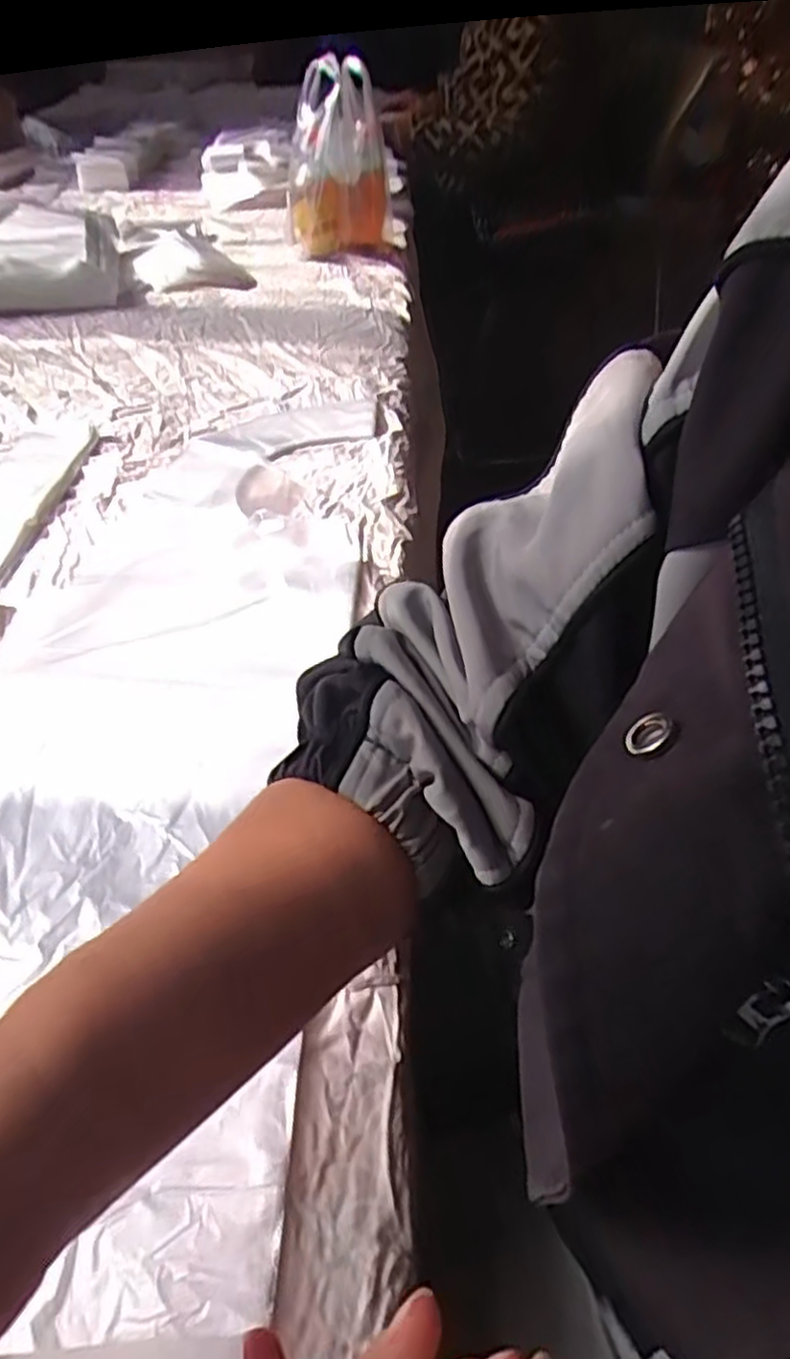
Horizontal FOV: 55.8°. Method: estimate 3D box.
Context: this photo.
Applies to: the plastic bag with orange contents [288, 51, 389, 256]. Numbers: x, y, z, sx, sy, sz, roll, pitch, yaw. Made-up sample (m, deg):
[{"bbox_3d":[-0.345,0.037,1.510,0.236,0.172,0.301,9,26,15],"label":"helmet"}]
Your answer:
[{"bbox_3d":[-0.081,-0.744,1.075,0.150,0.228,0.145,-3,45,-4],"label":"plastic bag with orange contents"}]

